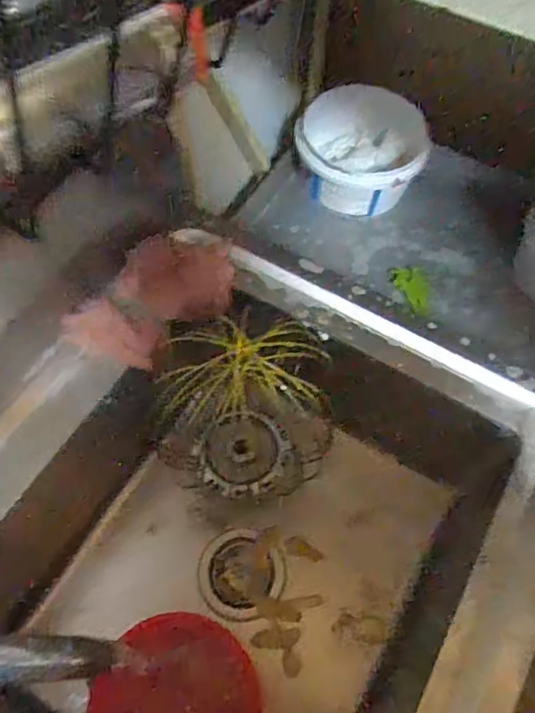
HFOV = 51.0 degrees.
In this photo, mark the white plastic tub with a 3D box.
[{"bbox_3d":[0.146,-0.330,0.902,0.190,0.113,0.182,1,61,-1],"label":"white plastic tub"}]

